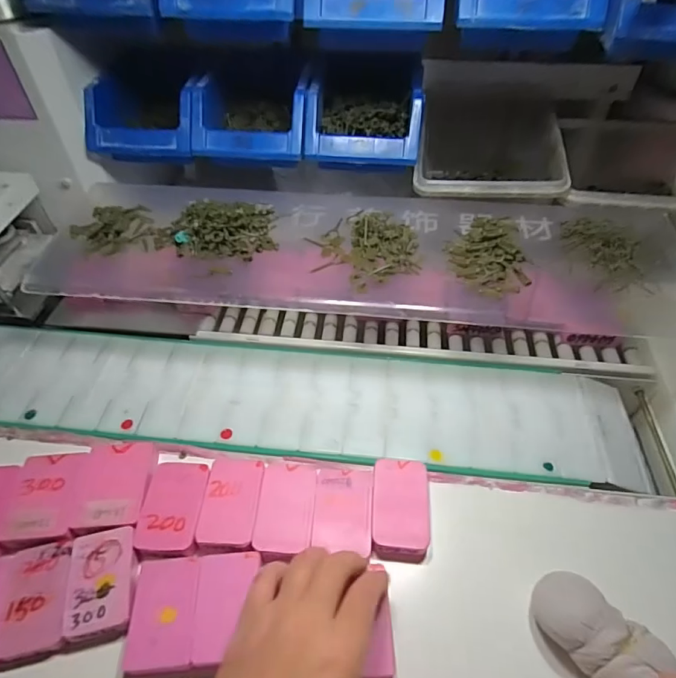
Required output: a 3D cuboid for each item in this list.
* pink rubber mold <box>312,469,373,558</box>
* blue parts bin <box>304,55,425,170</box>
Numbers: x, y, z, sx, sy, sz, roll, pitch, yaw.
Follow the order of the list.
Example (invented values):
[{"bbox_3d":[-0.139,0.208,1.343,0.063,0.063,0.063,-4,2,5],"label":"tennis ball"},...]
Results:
[{"bbox_3d":[0.004,0.137,0.374,0.046,0.012,0.065,3,49,2],"label":"pink rubber mold"},{"bbox_3d":[0.032,-0.271,0.526,0.122,0.066,0.168,5,49,4],"label":"blue parts bin"}]

